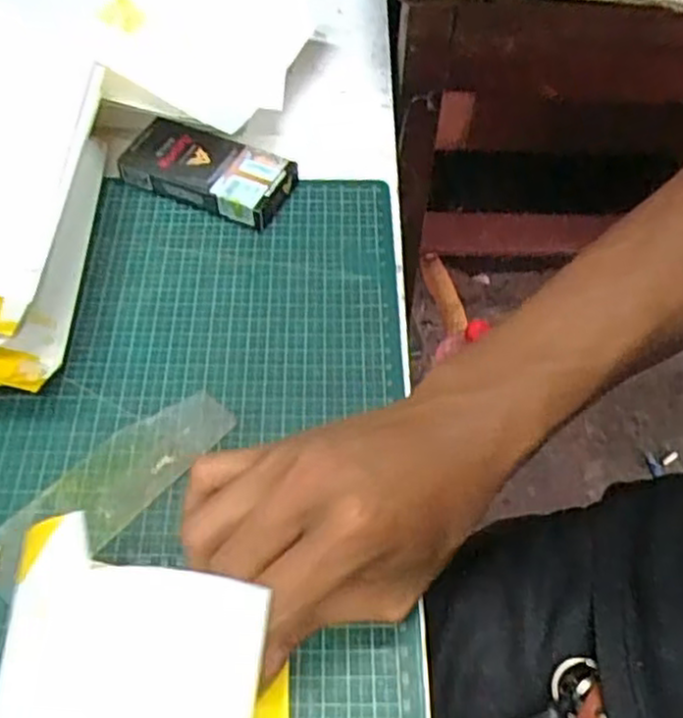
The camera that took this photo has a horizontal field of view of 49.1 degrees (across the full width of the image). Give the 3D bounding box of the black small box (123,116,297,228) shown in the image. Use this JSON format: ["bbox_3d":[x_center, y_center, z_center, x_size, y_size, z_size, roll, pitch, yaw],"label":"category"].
[{"bbox_3d":[-0.078,-0.110,0.441,0.095,0.020,0.046,20,57,11],"label":"black small box"}]

